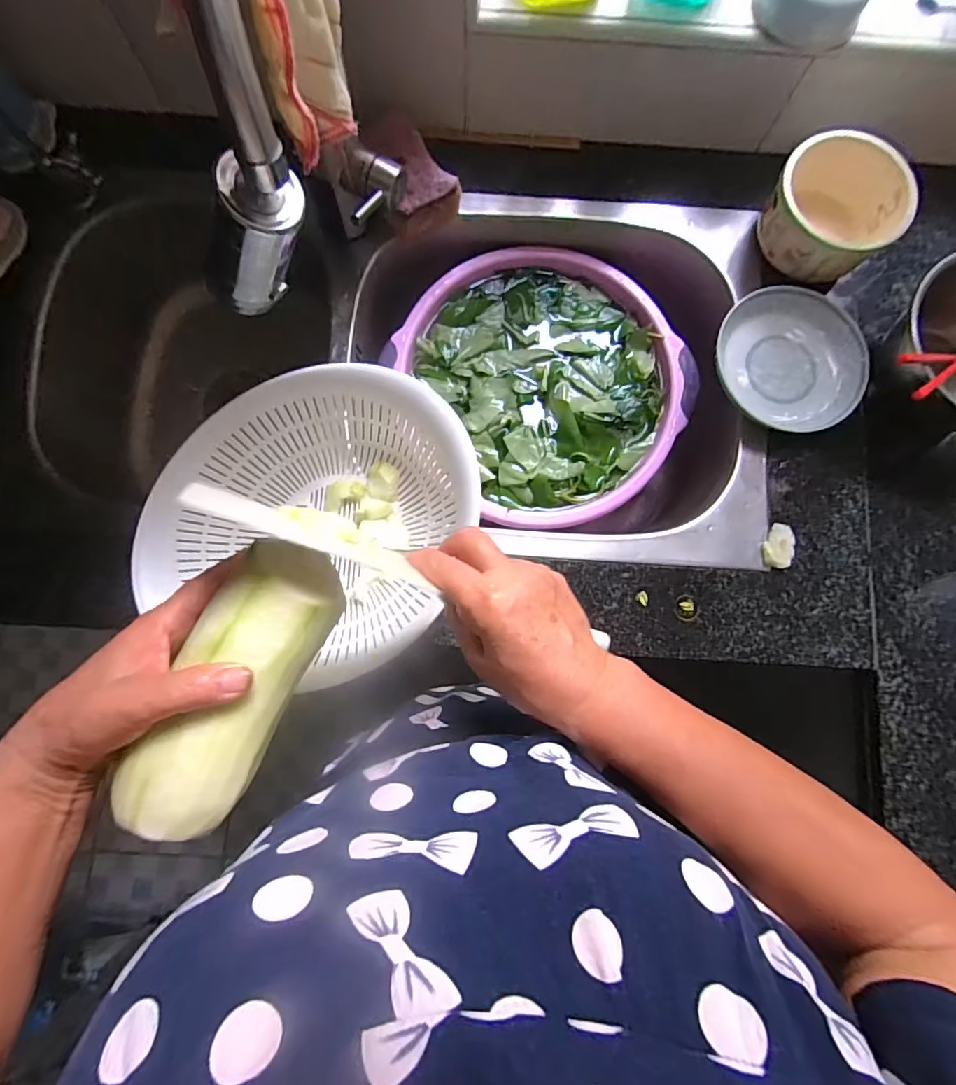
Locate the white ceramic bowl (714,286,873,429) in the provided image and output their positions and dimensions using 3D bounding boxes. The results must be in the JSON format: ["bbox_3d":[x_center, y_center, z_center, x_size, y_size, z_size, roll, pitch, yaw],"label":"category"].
[{"bbox_3d":[0.319,-0.186,0.521,0.131,0.023,0.150,-32,84,-5],"label":"white ceramic bowl"}]

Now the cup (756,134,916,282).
[{"bbox_3d":[0.358,-0.338,0.524,0.121,0.077,0.123,0,83,-1],"label":"cup"}]

